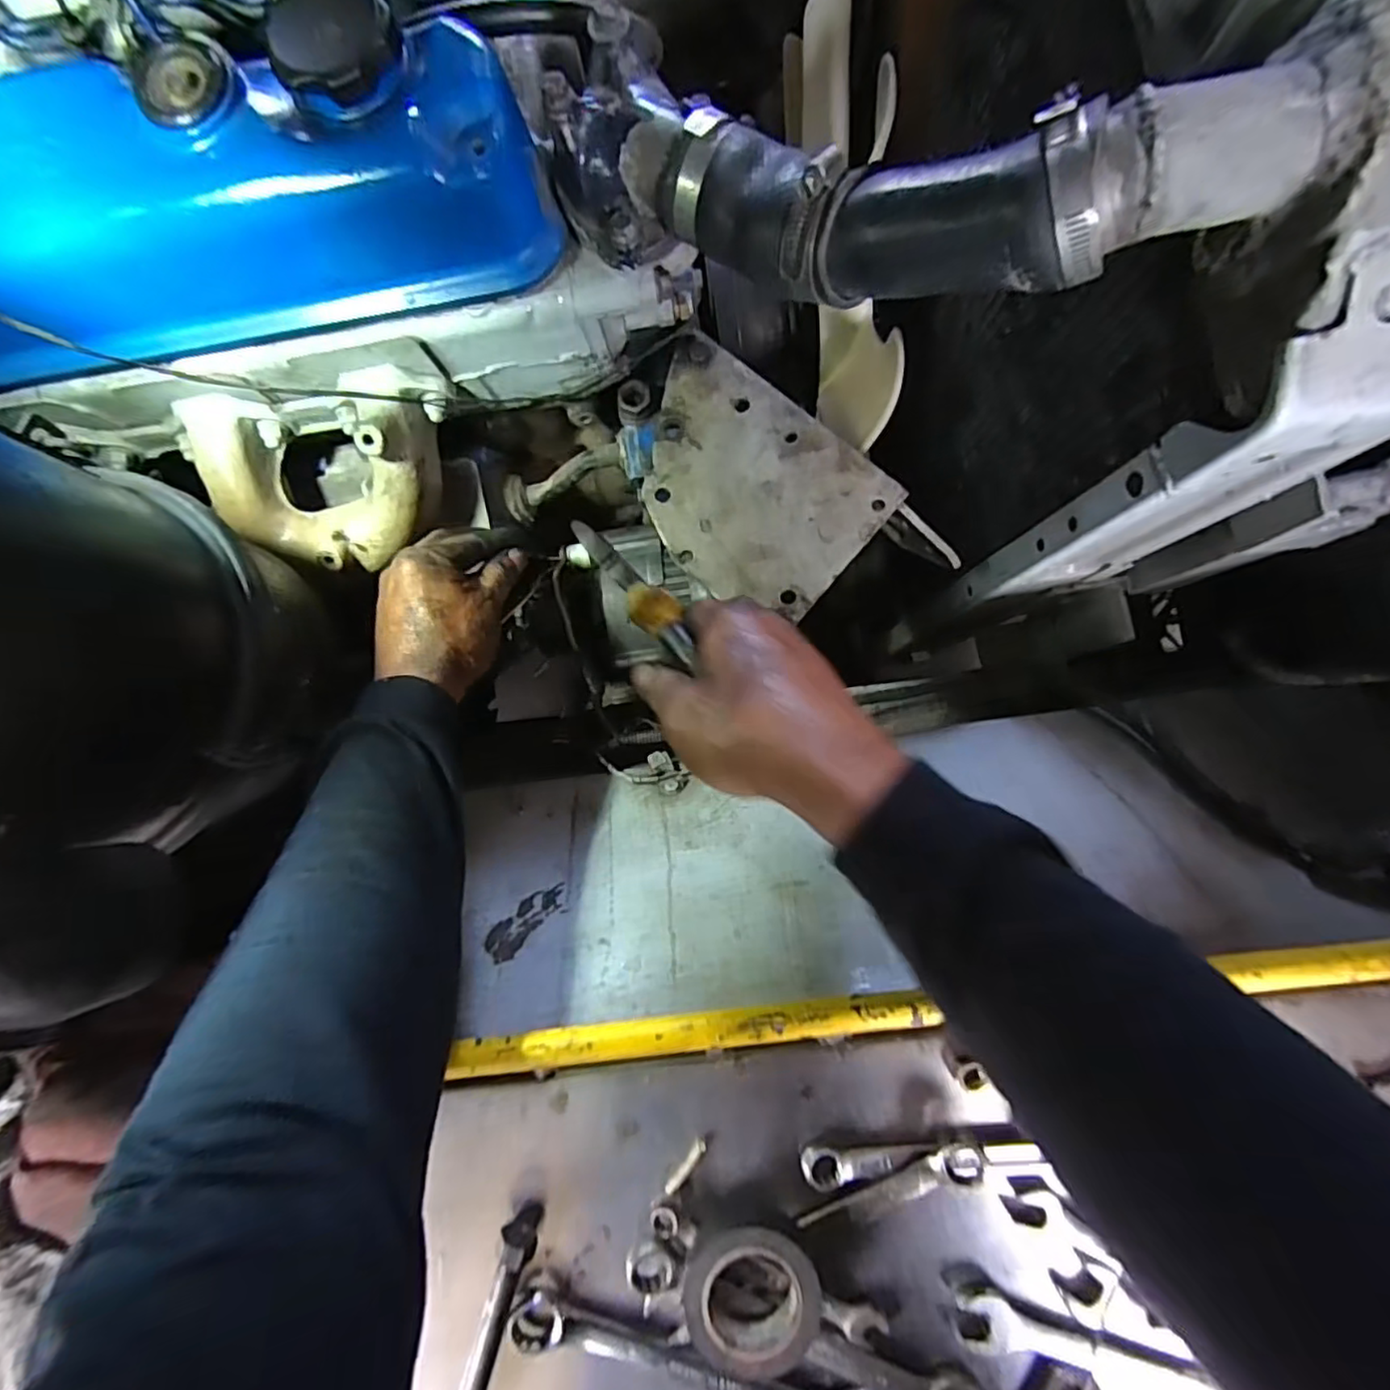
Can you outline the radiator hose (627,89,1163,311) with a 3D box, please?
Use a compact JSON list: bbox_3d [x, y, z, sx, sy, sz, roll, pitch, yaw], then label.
[{"bbox_3d":[0.067,-0.224,0.293,0.239,0.051,0.056,29,85,27],"label":"radiator hose"}]

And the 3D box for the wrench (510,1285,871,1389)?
[{"bbox_3d":[0.007,0.311,0.291,0.187,0.014,0.028,13,85,1],"label":"wrench"}]

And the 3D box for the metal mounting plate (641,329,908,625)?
[{"bbox_3d":[0.034,-0.149,0.448,0.185,0.004,0.138,40,88,6],"label":"metal mounting plate"}]

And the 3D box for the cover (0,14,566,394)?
[{"bbox_3d":[-0.291,-0.275,0.361,0.409,0.095,0.122,-11,85,-1],"label":"cover"}]

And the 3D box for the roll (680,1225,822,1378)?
[{"bbox_3d":[0.025,0.262,0.282,0.057,0.021,0.055,0,85,-1],"label":"roll"}]

